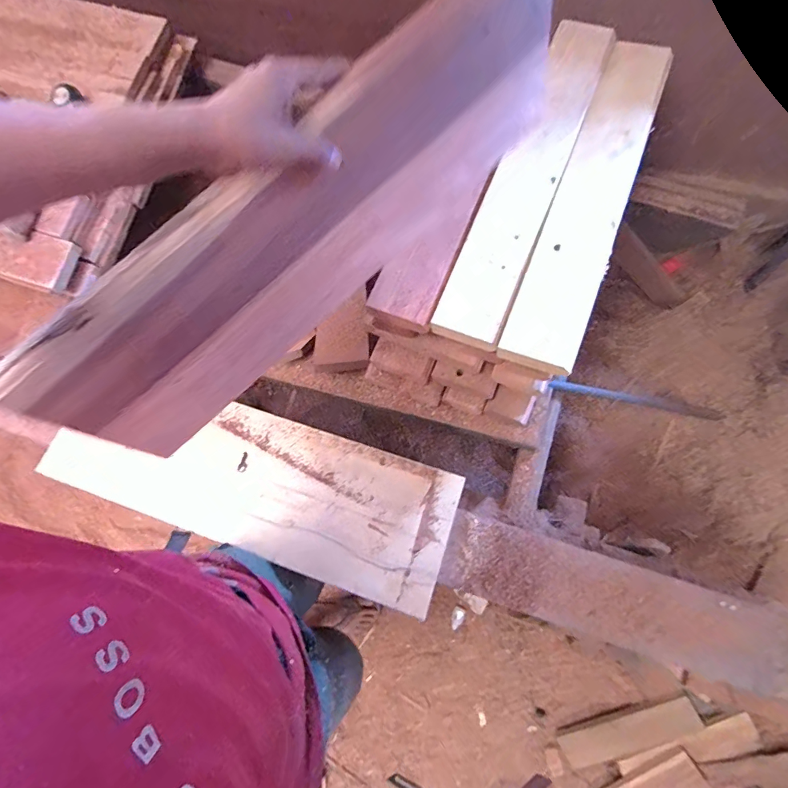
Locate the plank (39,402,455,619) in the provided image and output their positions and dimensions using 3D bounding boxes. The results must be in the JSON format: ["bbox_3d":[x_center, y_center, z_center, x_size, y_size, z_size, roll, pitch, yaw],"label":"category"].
[{"bbox_3d":[-0.238,0.137,0.695,0.663,0.030,0.212,17,76,6],"label":"plank"}]

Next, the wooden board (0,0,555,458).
[{"bbox_3d":[-0.065,-0.193,0.482,0.680,0.232,0.016,-44,64,-5],"label":"wooden board"}]

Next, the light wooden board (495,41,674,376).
[{"bbox_3d":[0.347,-0.357,0.725,0.111,0.018,0.702,21,73,11],"label":"light wooden board"}]

